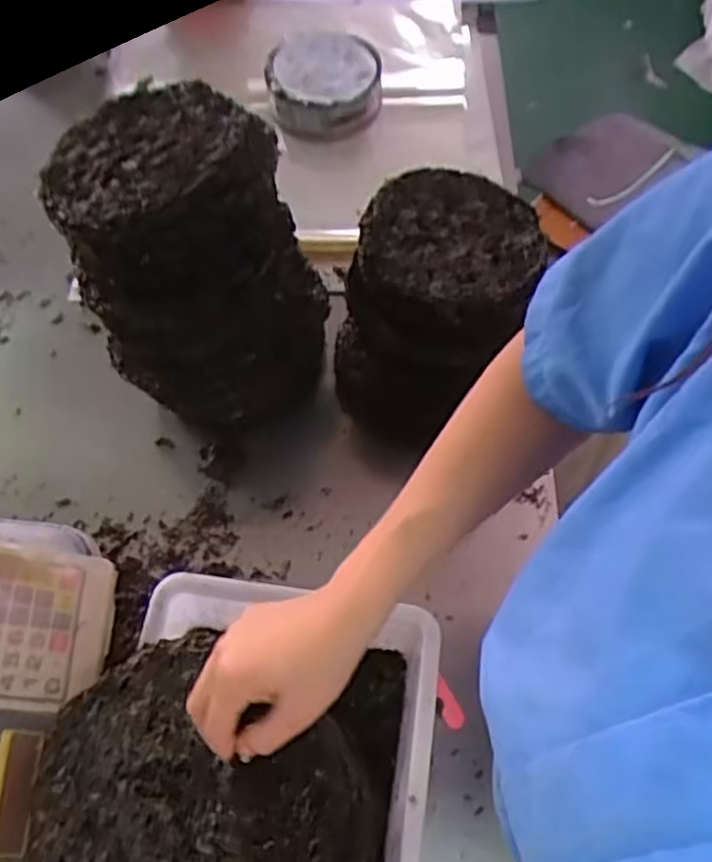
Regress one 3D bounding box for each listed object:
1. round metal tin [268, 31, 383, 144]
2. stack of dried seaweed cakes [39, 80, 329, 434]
[{"bbox_3d":[-0.042,-0.515,1.132,0.162,0.087,0.165,-33,66,-15],"label":"round metal tin"},{"bbox_3d":[-0.163,-0.177,0.807,0.233,0.312,0.230,-17,63,-8],"label":"stack of dried seaweed cakes"}]

